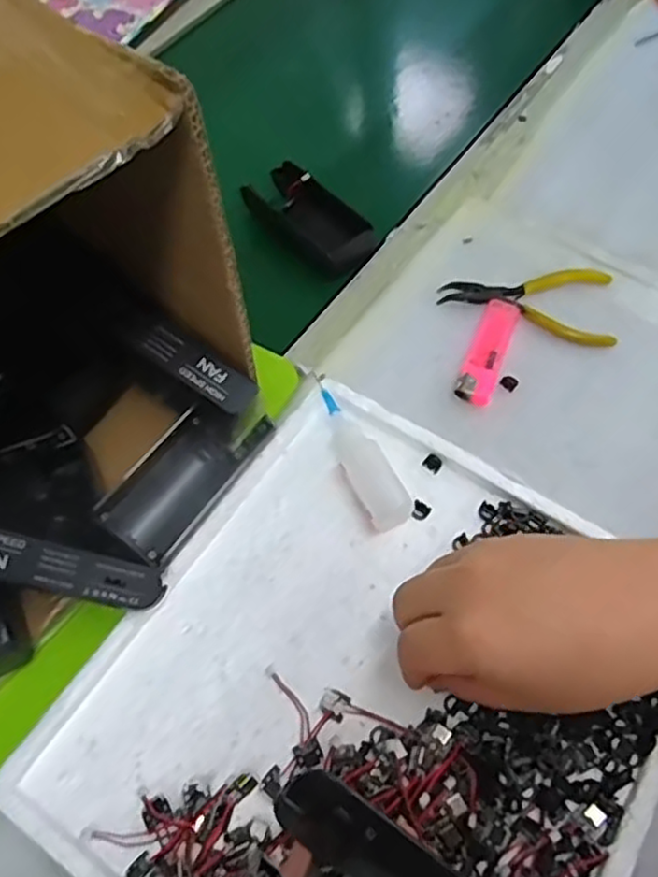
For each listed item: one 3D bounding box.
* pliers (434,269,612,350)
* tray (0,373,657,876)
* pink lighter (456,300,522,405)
[{"bbox_3d":[0.139,-0.101,0.472,0.116,0.007,0.062,16,61,9],"label":"pliers"},{"bbox_3d":[0.027,0.123,0.335,0.253,0.030,0.267,30,64,16],"label":"tray"},{"bbox_3d":[0.104,-0.059,0.446,0.022,0.009,0.083,20,62,11],"label":"pink lighter"}]

